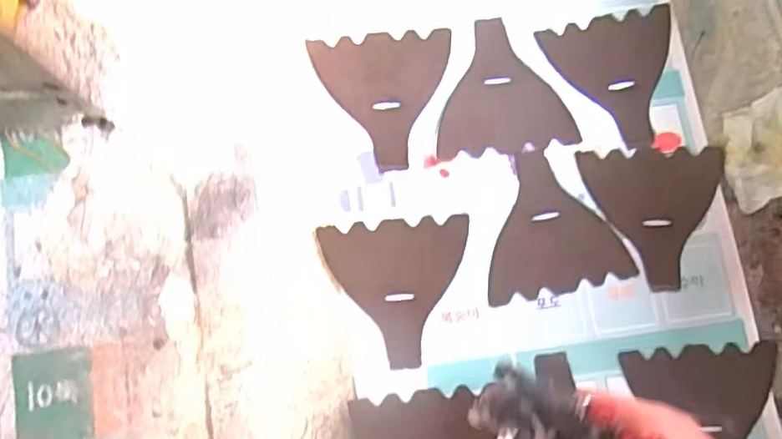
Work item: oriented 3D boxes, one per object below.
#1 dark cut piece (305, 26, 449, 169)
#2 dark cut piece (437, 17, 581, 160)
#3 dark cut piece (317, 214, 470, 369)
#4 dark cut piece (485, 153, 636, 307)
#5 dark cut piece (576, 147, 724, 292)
[{"bbox_3d":[-0.001,-0.117,0.567,0.131,0.004,0.133,-9,84,-4],"label":"dark cut piece"},{"bbox_3d":[0.108,-0.132,0.571,0.132,0.004,0.132,-6,81,-2],"label":"dark cut piece"},{"bbox_3d":[0.008,0.068,0.542,0.134,0.004,0.133,-5,81,-1],"label":"dark cut piece"},{"bbox_3d":[0.151,0.002,0.557,0.133,0.004,0.135,-11,82,-2],"label":"dark cut piece"},{"bbox_3d":[0.257,-0.002,0.556,0.132,0.004,0.135,-5,81,-1],"label":"dark cut piece"}]

